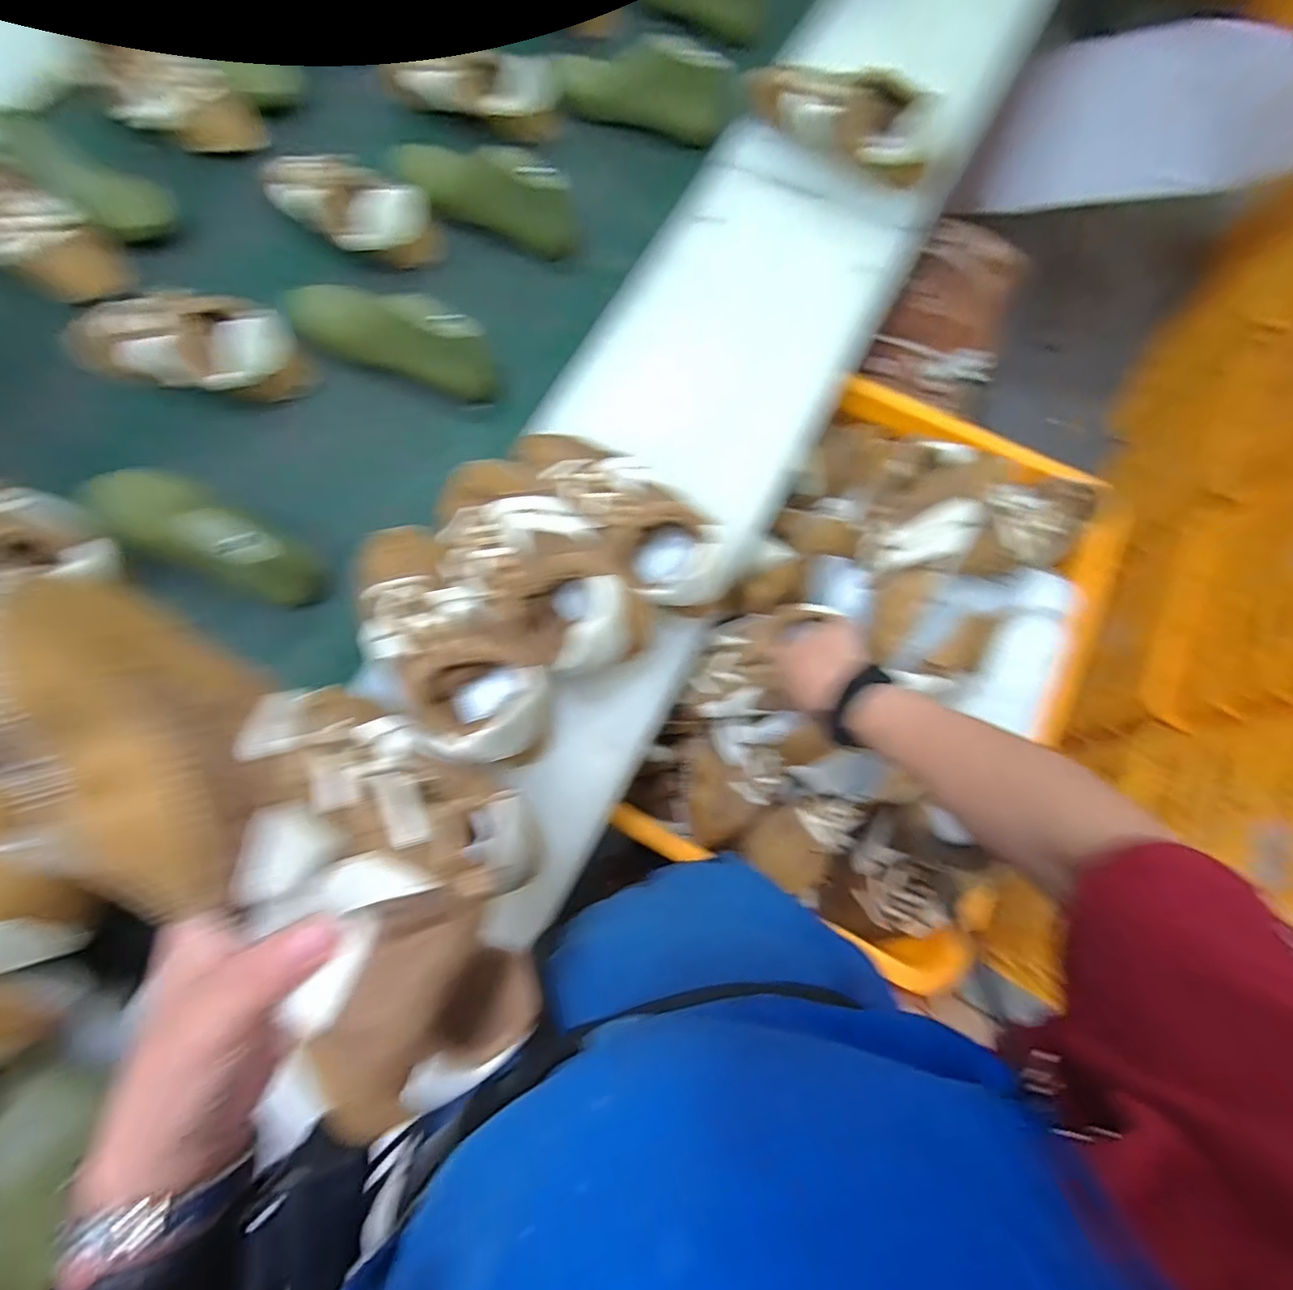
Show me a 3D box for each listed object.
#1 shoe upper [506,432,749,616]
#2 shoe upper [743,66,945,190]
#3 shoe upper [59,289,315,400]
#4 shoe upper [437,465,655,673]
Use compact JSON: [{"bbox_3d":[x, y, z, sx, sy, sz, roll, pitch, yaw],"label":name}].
[{"bbox_3d":[-0.028,-0.120,0.532,0.096,0.078,0.236,-42,79,-12],"label":"shoe upper"},{"bbox_3d":[0.204,-0.599,0.674,0.253,0.062,0.079,38,77,10],"label":"shoe upper"},{"bbox_3d":[-0.496,-0.315,0.646,0.247,0.067,0.092,2,74,0],"label":"shoe upper"},{"bbox_3d":[-0.097,-0.071,0.487,0.115,0.069,0.227,-35,77,-10],"label":"shoe upper"}]

